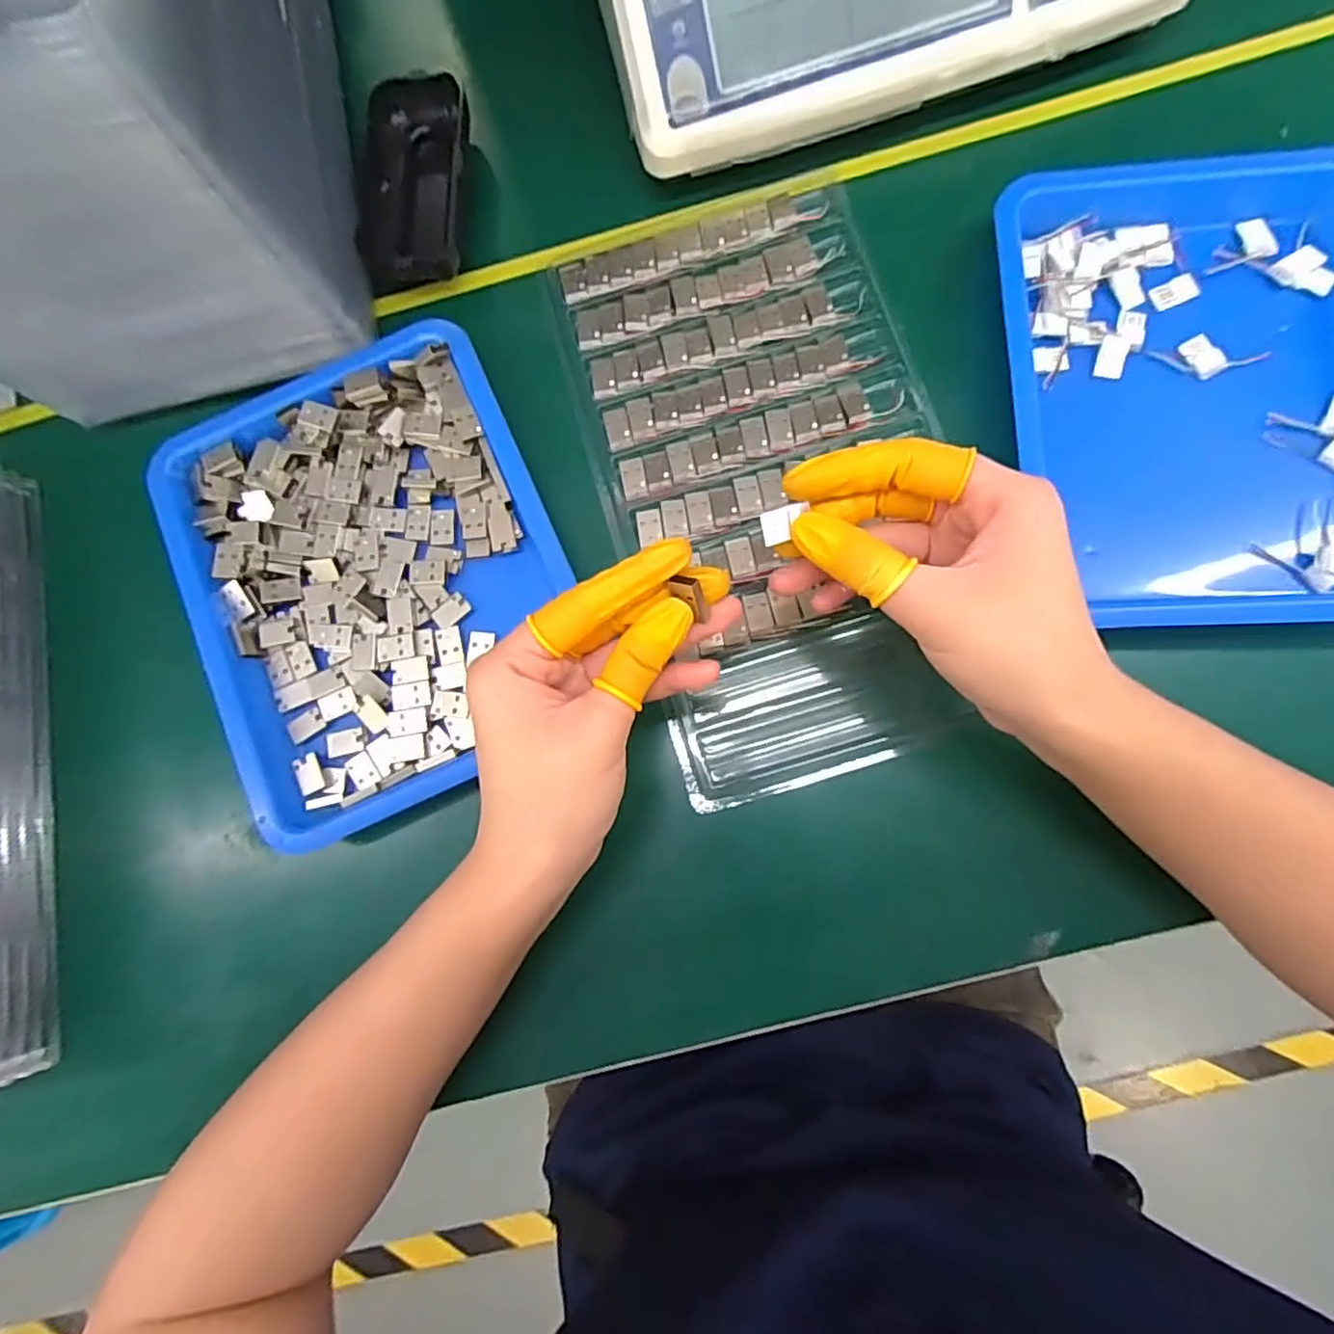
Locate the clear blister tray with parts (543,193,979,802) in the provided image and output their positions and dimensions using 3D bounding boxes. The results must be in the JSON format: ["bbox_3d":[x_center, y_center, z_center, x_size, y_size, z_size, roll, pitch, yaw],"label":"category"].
[{"bbox_3d":[0.051,-0.092,0.316,0.155,0.012,0.286,-16,81,2],"label":"clear blister tray with parts"}]

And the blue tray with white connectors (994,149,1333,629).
[{"bbox_3d":[0.242,-0.129,0.294,0.169,0.024,0.218,-1,82,4],"label":"blue tray with white connectors"}]

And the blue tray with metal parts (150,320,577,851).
[{"bbox_3d":[-0.138,-0.046,0.314,0.166,0.027,0.216,-24,81,1],"label":"blue tray with metal parts"}]

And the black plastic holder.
[{"bbox_3d":[-0.134,-0.256,0.346,0.050,0.022,0.114,0,82,5],"label":"black plastic holder"}]

